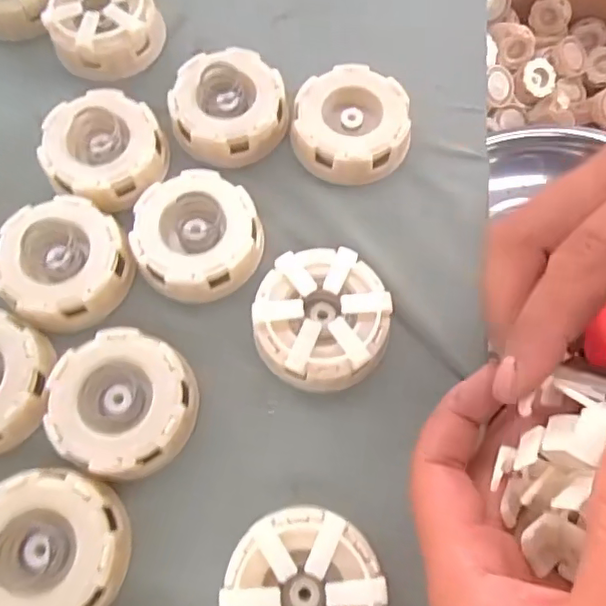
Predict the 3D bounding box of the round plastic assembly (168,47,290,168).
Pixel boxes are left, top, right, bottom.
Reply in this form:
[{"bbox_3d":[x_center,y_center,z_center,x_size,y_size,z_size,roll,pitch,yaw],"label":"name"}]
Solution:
[{"bbox_3d":[-0.039,-0.105,0.304,0.059,0.026,0.062,0,69,0],"label":"round plastic assembly"}]

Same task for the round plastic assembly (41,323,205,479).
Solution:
[{"bbox_3d":[-0.078,0.043,0.250,0.061,0.017,0.058,22,70,8],"label":"round plastic assembly"}]

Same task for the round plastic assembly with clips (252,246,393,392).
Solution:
[{"bbox_3d":[0.009,0.008,0.263,0.059,0.023,0.063,0,69,0],"label":"round plastic assembly with clips"}]

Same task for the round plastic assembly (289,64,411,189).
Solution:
[{"bbox_3d":[0.025,-0.095,0.306,0.059,0.021,0.060,0,69,0],"label":"round plastic assembly"}]

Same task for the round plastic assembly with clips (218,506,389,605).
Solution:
[{"bbox_3d":[0.001,0.113,0.225,0.058,0.026,0.059,0,69,0],"label":"round plastic assembly with clips"}]

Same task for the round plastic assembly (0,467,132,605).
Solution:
[{"bbox_3d":[-0.101,0.098,0.228,0.061,0.020,0.058,0,69,0],"label":"round plastic assembly"}]

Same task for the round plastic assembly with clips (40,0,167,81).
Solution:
[{"bbox_3d":[-0.111,-0.157,0.321,0.059,0.024,0.055,0,69,0],"label":"round plastic assembly with clips"}]

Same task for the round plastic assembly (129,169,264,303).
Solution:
[{"bbox_3d":[-0.051,-0.034,0.278,0.059,0.021,0.060,0,69,0],"label":"round plastic assembly"}]

